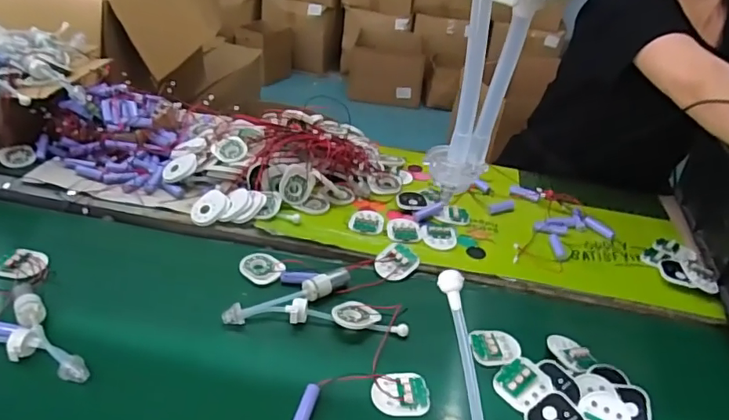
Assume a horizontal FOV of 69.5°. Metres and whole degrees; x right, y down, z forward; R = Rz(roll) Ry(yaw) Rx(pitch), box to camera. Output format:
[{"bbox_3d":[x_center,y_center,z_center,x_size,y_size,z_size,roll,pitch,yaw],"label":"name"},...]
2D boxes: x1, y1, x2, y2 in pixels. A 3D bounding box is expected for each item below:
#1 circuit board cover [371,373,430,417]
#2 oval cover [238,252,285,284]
[{"bbox_3d":[0.037,0.187,0.536,0.057,0.006,0.043,-2,49,4],"label":"circuit board cover"},{"bbox_3d":[-0.135,0.076,0.687,0.061,0.005,0.046,26,39,27],"label":"oval cover"}]

